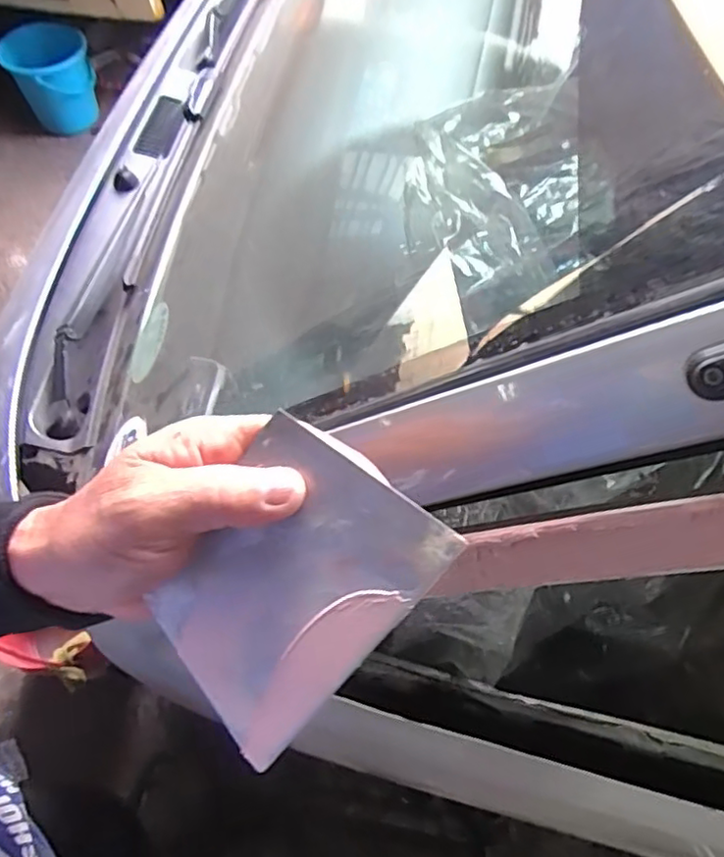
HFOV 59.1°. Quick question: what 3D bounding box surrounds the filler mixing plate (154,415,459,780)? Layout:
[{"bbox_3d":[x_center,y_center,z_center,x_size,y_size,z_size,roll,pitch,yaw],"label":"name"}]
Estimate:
[{"bbox_3d":[-0.030,0.063,0.246,0.083,0.004,0.114,38,100,17],"label":"filler mixing plate"}]

